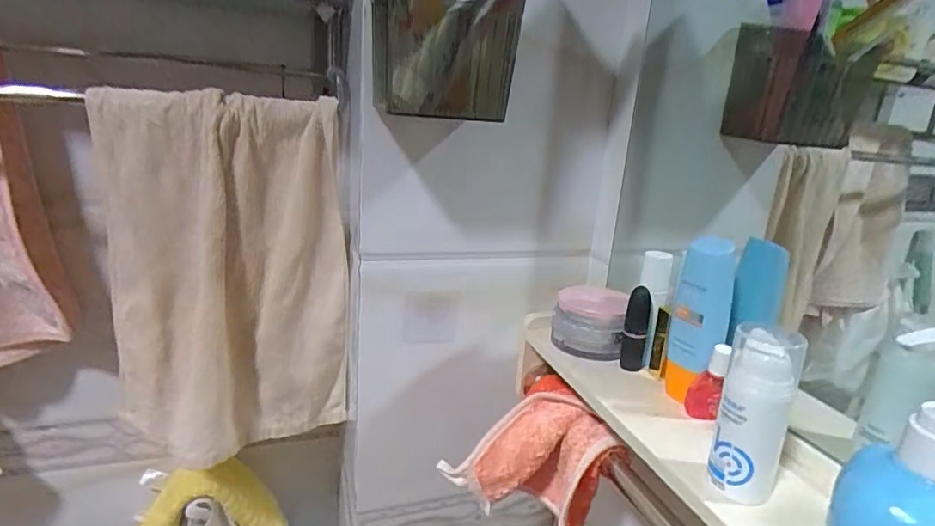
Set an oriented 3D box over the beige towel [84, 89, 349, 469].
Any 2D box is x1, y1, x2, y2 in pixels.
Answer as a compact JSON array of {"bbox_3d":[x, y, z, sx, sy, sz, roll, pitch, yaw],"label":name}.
[{"bbox_3d":[-0.256,0.027,0.563,0.240,0.383,0.065,0,16,-16],"label":"beige towel"}]

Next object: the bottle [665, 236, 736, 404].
[{"bbox_3d":[0.175,0.044,0.390,0.034,0.124,0.031,8,16,14],"label":"bottle"}]

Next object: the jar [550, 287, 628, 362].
[{"bbox_3d":[0.120,0.056,0.510,0.065,0.055,0.076,9,16,16],"label":"jar"}]

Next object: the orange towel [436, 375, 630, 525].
[{"bbox_3d":[0.070,0.191,0.482,0.139,0.120,0.121,16,19,36],"label":"orange towel"}]

